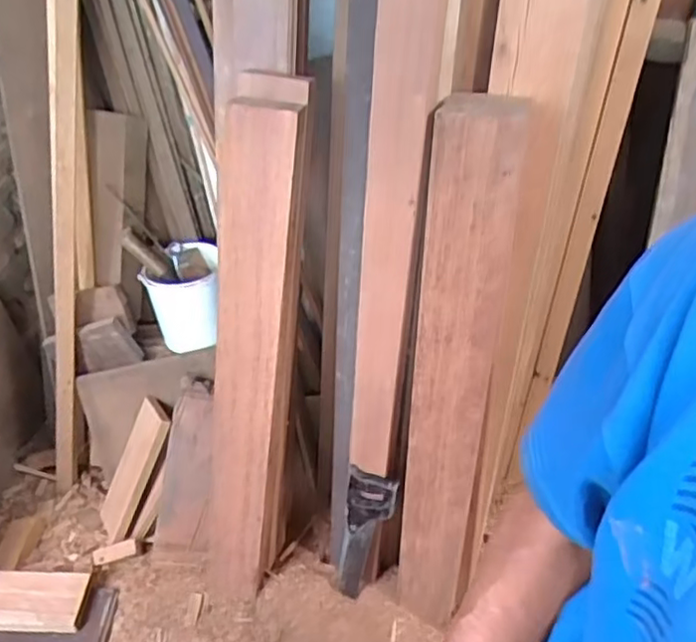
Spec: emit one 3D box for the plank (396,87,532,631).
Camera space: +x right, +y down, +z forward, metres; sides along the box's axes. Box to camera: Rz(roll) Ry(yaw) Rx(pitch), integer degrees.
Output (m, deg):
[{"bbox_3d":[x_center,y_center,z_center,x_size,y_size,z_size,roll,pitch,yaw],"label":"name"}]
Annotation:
[{"bbox_3d":[0.158,0.146,1.044,0.117,0.971,0.055,6,34,11],"label":"plank"}]

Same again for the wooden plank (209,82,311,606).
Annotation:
[{"bbox_3d":[-0.158,0.088,1.111,0.120,0.944,0.103,14,26,14],"label":"wooden plank"}]

